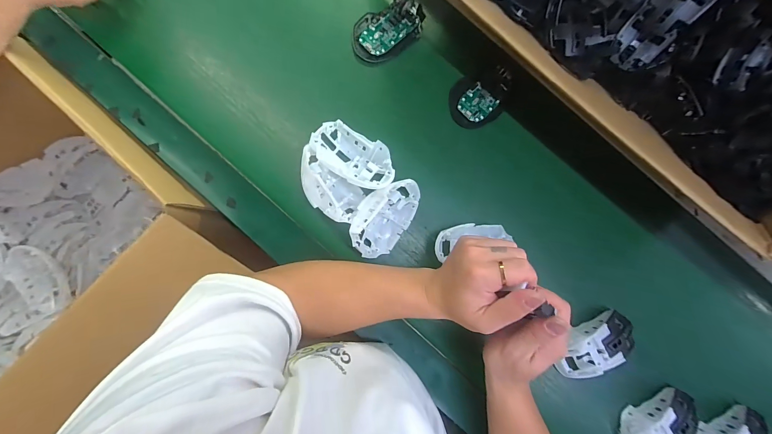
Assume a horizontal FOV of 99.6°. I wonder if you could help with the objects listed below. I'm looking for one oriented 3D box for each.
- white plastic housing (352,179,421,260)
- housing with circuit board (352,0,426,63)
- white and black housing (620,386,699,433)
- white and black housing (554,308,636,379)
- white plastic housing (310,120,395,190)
[{"bbox_3d":[-0.002,0.000,0.430,0.111,0.034,0.068,-47,132,-15],"label":"white plastic housing"},{"bbox_3d":[0.003,-0.279,0.476,0.115,0.030,0.071,-38,89,-7],"label":"housing with circuit board"},{"bbox_3d":[0.359,0.275,0.427,0.106,0.034,0.058,-32,88,-7],"label":"white and black housing"},{"bbox_3d":[0.282,0.172,0.435,0.107,0.035,0.060,-23,87,-7],"label":"white and black housing"},{"bbox_3d":[-0.044,-0.078,0.445,0.113,0.045,0.065,27,83,-2],"label":"white plastic housing"}]

